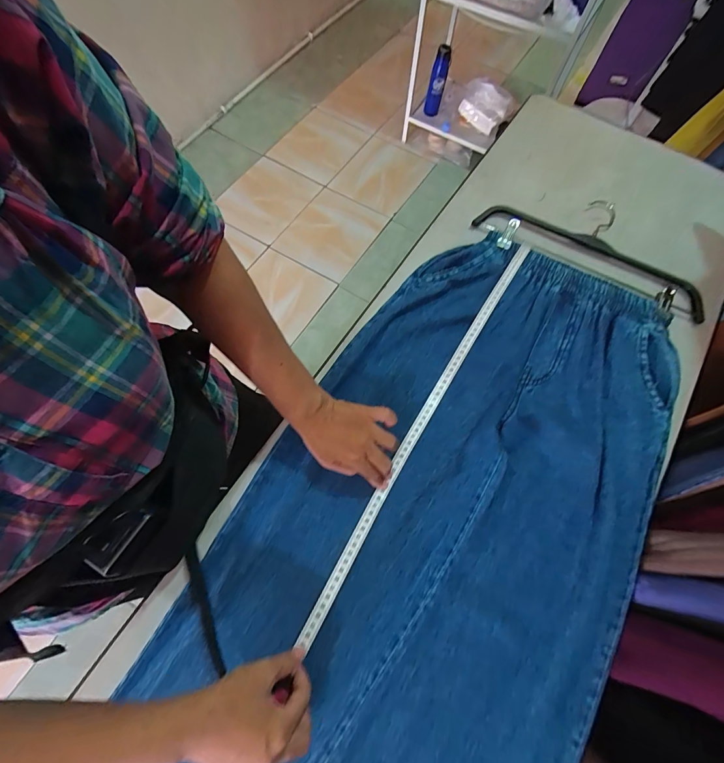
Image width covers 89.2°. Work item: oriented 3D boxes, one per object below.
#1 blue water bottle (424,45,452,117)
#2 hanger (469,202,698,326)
[{"bbox_3d":[0.314,-1.243,1.526,0.072,0.273,0.076,13,69,3],"label":"blue water bottle"},{"bbox_3d":[0.366,-0.227,0.587,0.359,0.024,0.159,24,70,7],"label":"hanger"}]

